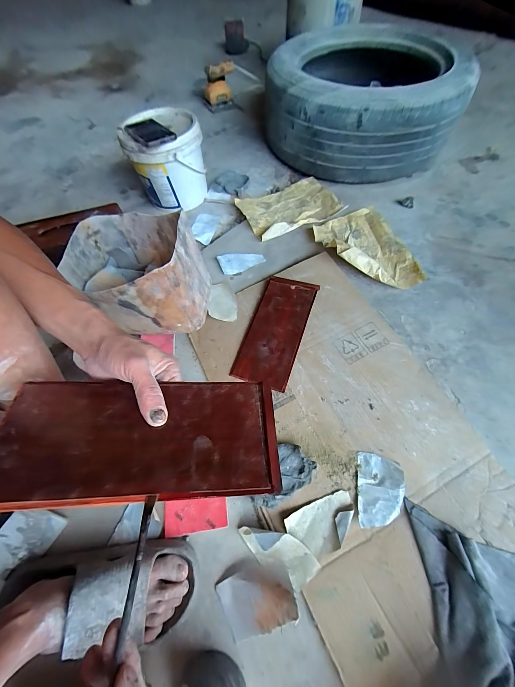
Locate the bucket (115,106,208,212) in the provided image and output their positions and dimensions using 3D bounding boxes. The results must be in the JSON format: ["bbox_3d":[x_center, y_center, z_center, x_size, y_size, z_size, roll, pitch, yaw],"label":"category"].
[{"bbox_3d":[-0.248,-0.505,0.729,0.192,0.195,0.190,-19,64,-7],"label":"bucket"}]

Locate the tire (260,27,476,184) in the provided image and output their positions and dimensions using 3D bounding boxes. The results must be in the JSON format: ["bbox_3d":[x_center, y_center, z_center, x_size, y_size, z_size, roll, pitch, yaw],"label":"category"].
[{"bbox_3d":[0.300,-0.733,0.809,0.506,0.233,0.499,-3,64,1],"label":"tire"}]

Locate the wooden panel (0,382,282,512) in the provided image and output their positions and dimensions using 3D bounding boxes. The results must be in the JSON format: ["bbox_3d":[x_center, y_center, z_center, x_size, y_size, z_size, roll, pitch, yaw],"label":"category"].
[{"bbox_3d":[-0.107,0.088,0.250,0.250,0.005,0.111,2,53,-10],"label":"wooden panel"}]

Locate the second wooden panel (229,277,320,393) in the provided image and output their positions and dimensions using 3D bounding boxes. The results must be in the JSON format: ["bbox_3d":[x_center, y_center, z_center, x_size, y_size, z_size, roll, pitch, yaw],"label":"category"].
[{"bbox_3d":[0.039,-0.032,0.553,0.112,0.024,0.250,18,66,11],"label":"second wooden panel"}]

